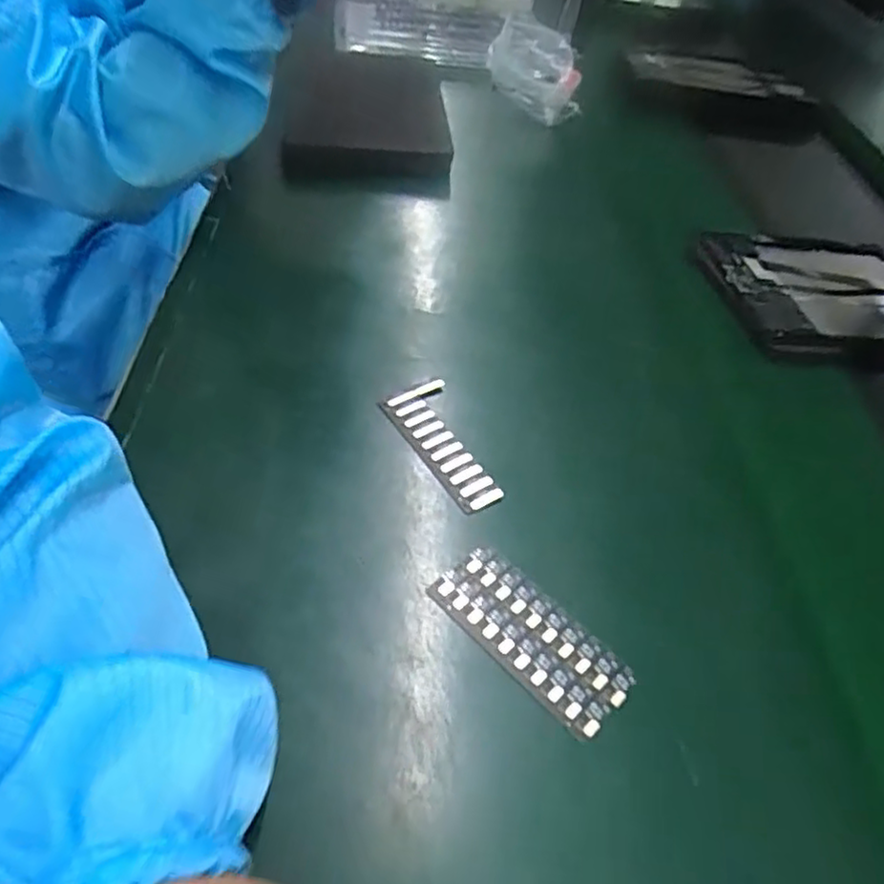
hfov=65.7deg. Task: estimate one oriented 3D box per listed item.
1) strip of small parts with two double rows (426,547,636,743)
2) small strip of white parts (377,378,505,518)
[{"bbox_3d":[0.041,0.089,0.322,0.042,0.004,0.097,-33,57,-32],"label":"strip of small parts with two double rows"},{"bbox_3d":[0.003,0.002,0.397,0.039,0.010,0.095,-18,50,-22],"label":"small strip of white parts"}]

